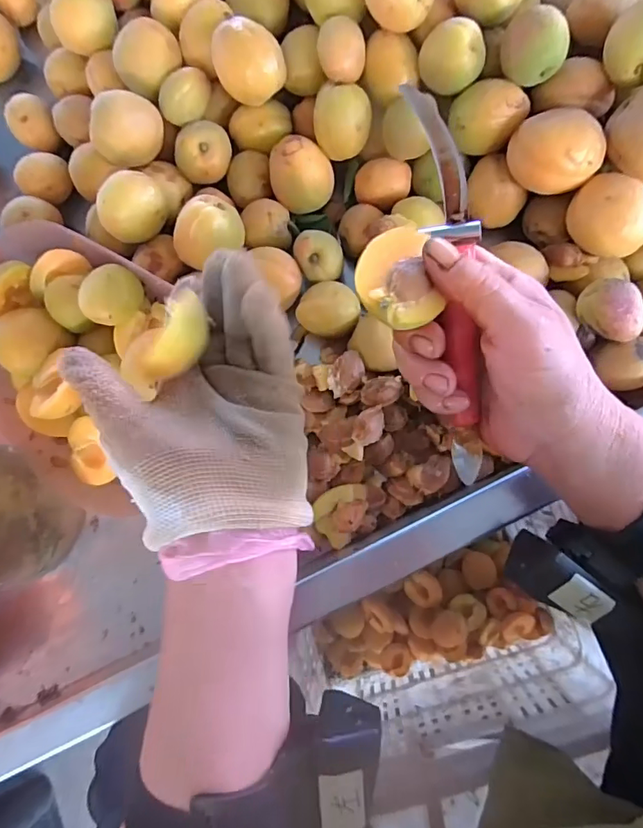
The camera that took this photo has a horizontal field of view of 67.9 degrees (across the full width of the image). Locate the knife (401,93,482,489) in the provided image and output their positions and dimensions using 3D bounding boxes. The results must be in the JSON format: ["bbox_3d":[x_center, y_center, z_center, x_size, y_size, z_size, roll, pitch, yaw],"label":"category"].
[{"bbox_3d":[0.066,-0.056,0.241,0.027,0.013,0.194,-6,105,9],"label":"knife"}]

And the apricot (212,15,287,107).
[{"bbox_3d":[-0.050,-0.244,0.332,0.045,0.037,0.041,-1,82,4],"label":"apricot"}]

